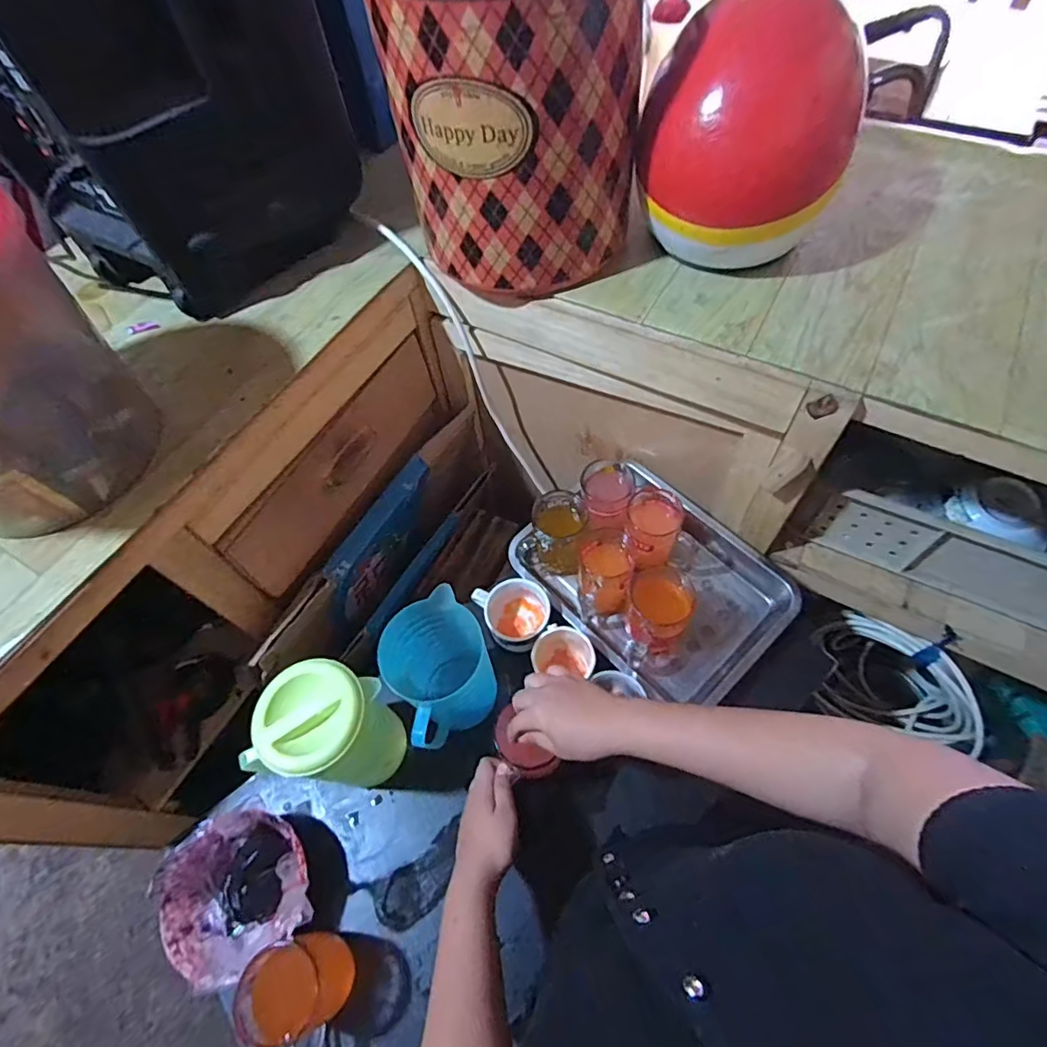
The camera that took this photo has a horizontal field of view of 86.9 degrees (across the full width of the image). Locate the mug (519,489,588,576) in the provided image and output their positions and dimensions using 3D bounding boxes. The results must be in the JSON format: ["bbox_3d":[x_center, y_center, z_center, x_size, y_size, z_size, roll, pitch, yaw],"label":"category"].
[{"bbox_3d":[0.045,0.017,0.776,0.081,0.115,0.077,7,62,10],"label":"mug"}]

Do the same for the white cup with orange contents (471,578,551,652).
[{"bbox_3d":[-0.008,0.120,0.741,0.084,0.073,0.093,-28,62,-9],"label":"white cup with orange contents"}]

